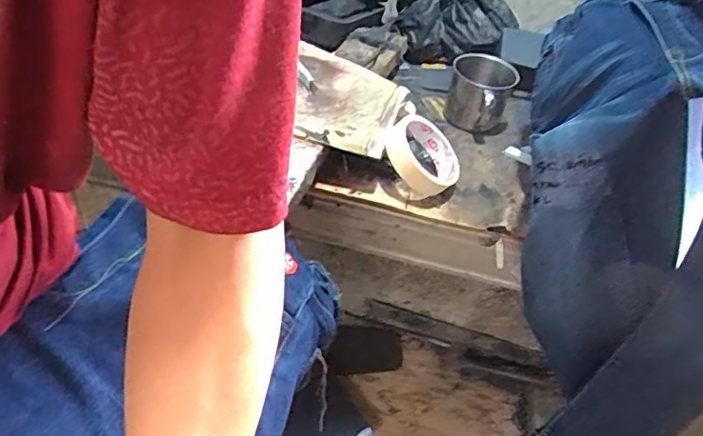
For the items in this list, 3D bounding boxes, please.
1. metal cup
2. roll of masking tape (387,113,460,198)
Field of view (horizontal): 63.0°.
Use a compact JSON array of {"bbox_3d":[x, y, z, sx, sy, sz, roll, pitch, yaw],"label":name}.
[{"bbox_3d":[0.166,-0.154,0.747,0.083,0.076,0.085,13,40,8],"label":"metal cup"},{"bbox_3d":[0.078,-0.069,0.635,0.087,0.031,0.087,22,48,-27],"label":"roll of masking tape"}]

